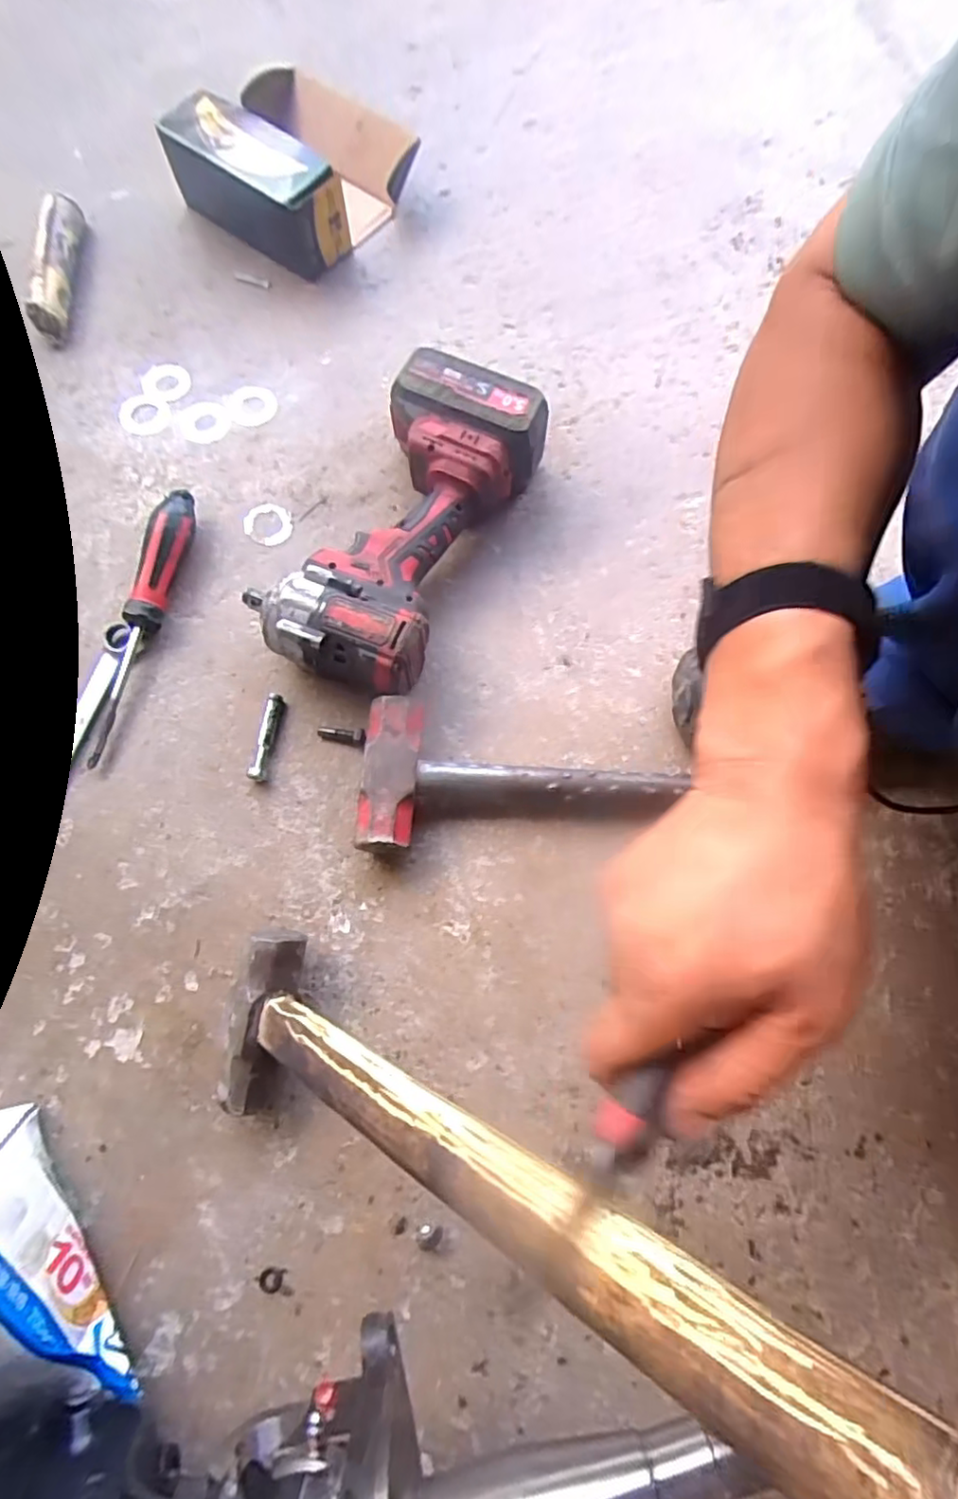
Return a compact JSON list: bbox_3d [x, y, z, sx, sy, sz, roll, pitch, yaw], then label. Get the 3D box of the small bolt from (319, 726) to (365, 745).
[{"bbox_3d":[-0.104,-0.012,0.468,0.036,0.010,0.011,8,74,1],"label":"small bolt"}]

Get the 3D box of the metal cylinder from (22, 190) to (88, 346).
[{"bbox_3d":[-0.389,-0.447,0.571,0.025,0.035,0.149,-3,74,-2],"label":"metal cylinder"}]

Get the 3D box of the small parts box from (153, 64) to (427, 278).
[{"bbox_3d":[-0.178,-0.565,0.589,0.176,0.078,0.176,28,75,7],"label":"small parts box"}]

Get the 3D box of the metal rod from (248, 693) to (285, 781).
[{"bbox_3d":[-0.160,-0.010,0.466,0.012,0.013,0.067,9,74,1],"label":"metal rod"}]

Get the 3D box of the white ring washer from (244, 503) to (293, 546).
[{"bbox_3d":[-0.178,-0.191,0.524,0.039,0.004,0.038,0,74,-1],"label":"white ring washer"}]

